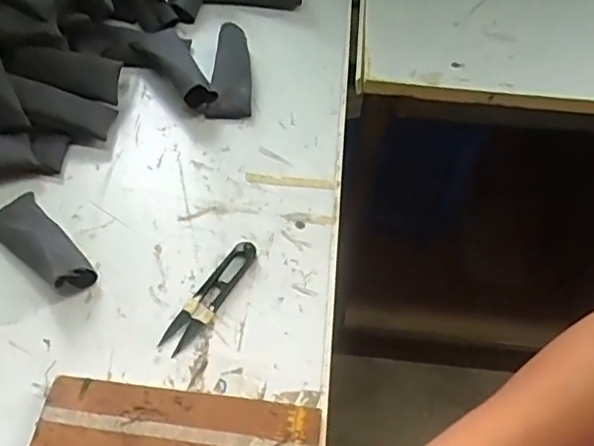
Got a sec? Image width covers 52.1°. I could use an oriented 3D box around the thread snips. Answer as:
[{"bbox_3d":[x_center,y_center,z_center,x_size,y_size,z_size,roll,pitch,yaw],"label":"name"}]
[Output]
[{"bbox_3d":[-0.064,0.052,0.448,0.022,0.011,0.099,27,57,16],"label":"thread snips"}]

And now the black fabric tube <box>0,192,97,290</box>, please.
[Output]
[{"bbox_3d":[-0.194,0.014,0.456,0.039,0.025,0.102,-36,63,-25],"label":"black fabric tube"}]

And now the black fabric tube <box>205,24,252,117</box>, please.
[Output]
[{"bbox_3d":[-0.062,-0.143,0.575,0.038,0.028,0.101,1,54,-2],"label":"black fabric tube"}]

